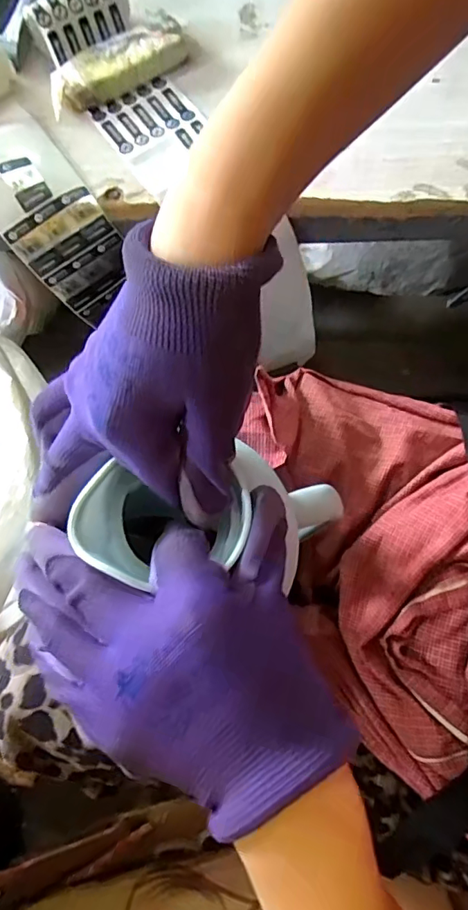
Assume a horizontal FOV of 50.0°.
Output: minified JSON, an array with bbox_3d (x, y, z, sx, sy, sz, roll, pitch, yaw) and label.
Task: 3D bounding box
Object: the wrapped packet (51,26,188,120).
[{"bbox_3d":[-0.126,-0.409,0.531,0.148,0.029,0.051,-25,73,-6],"label":"wrapped packet"}]

